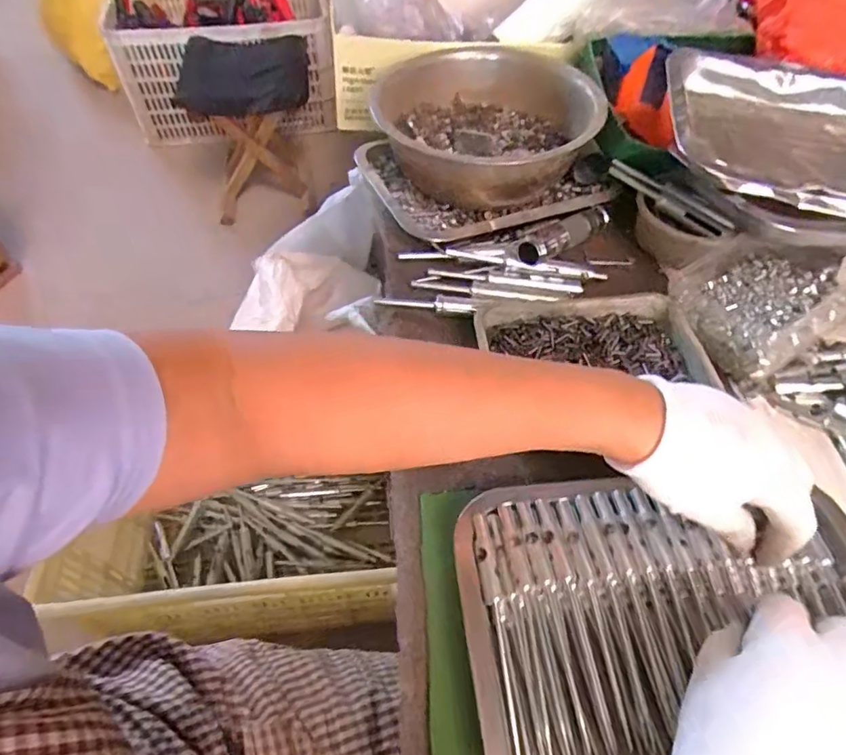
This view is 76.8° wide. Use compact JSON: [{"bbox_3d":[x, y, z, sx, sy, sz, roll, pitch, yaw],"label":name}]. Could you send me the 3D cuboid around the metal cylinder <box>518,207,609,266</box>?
[{"bbox_3d":[0.141,-0.139,0.525,0.024,0.032,0.135,38,48,23],"label":"metal cylinder"}]

